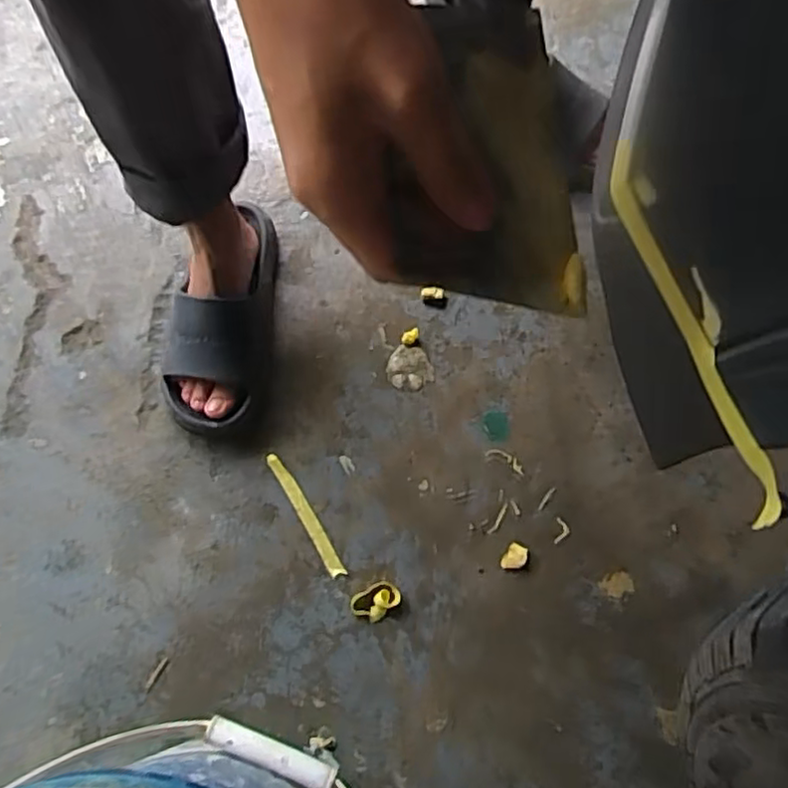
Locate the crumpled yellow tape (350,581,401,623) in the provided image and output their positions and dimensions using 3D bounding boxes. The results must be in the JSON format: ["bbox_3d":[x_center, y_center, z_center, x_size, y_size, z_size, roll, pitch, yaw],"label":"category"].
[{"bbox_3d":[-0.018,0.202,0.654,0.046,0.014,0.031,-29,73,-7],"label":"crumpled yellow tape"}]

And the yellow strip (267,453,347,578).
[{"bbox_3d":[-0.091,0.122,0.688,0.016,0.007,0.141,-30,73,-7],"label":"yellow strip"}]

